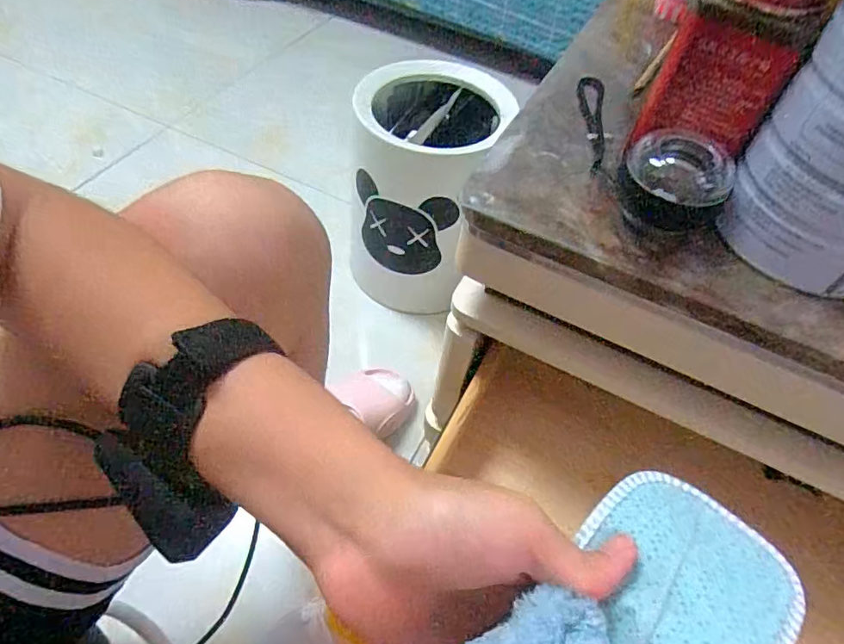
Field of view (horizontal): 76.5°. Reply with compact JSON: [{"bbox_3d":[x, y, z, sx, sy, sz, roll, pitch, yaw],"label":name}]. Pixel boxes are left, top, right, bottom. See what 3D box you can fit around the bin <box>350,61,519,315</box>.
[{"bbox_3d":[-0.008,-0.196,0.817,0.171,0.294,0.216,15,55,5],"label":"bin"}]

